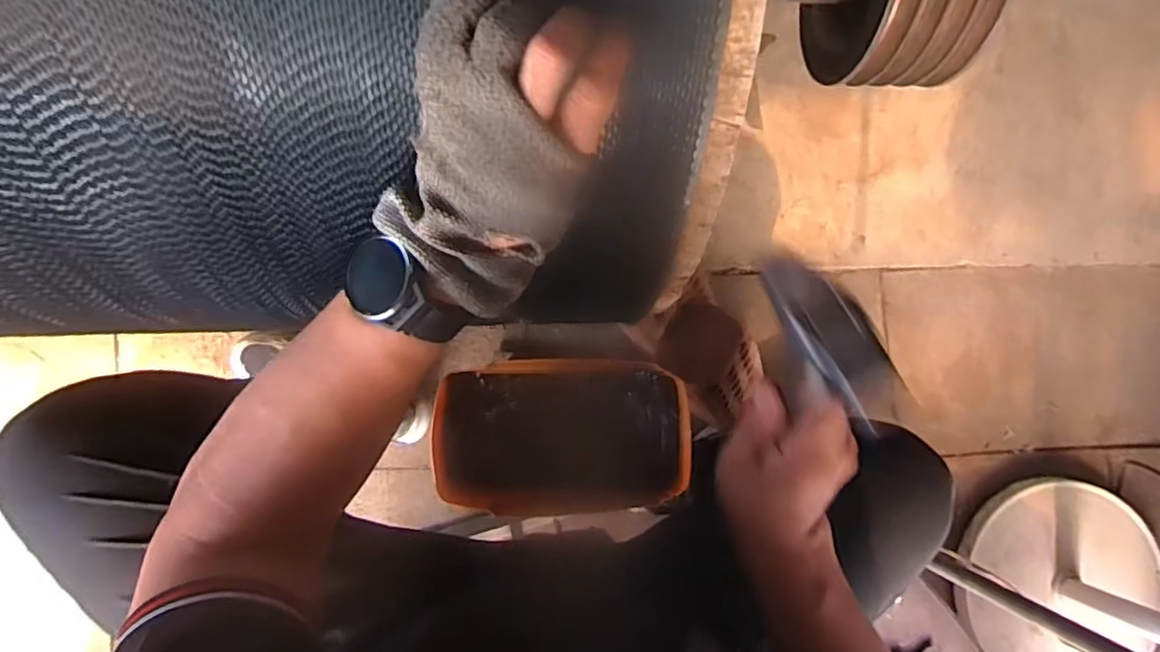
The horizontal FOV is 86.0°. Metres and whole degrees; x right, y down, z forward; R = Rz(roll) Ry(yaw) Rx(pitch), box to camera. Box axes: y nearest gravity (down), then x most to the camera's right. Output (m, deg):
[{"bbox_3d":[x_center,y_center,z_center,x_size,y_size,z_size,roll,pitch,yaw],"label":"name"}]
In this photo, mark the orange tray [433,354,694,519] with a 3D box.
[{"bbox_3d":[-0.013,0.095,0.541,0.214,0.029,0.130,-2,79,-9],"label":"orange tray"}]

